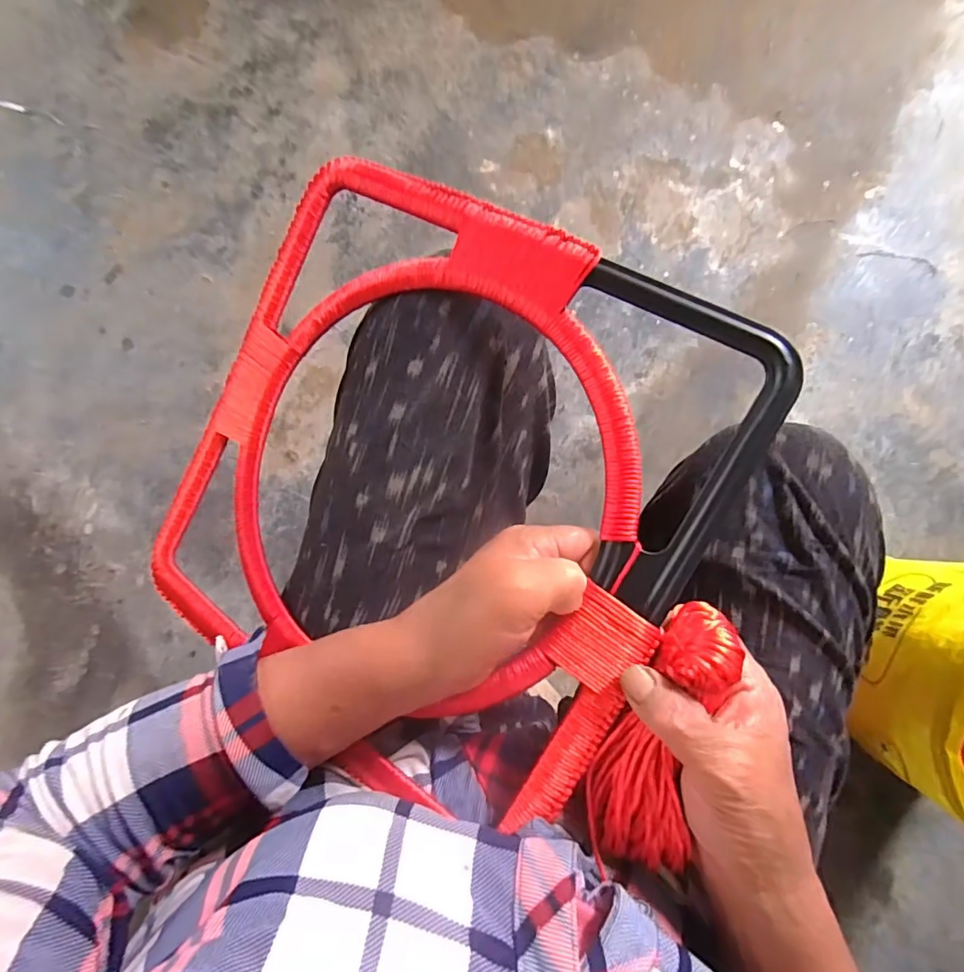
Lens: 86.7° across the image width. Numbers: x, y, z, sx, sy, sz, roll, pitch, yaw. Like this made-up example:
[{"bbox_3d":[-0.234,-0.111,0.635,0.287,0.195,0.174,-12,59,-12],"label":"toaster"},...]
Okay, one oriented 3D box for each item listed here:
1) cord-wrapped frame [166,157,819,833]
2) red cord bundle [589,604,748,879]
[{"bbox_3d":[-0.042,-0.004,0.313,0.323,0.018,0.328,29,96,17],"label":"cord-wrapped frame"},{"bbox_3d":[0.093,0.127,0.257,0.052,0.029,0.131,18,95,6],"label":"red cord bundle"}]

